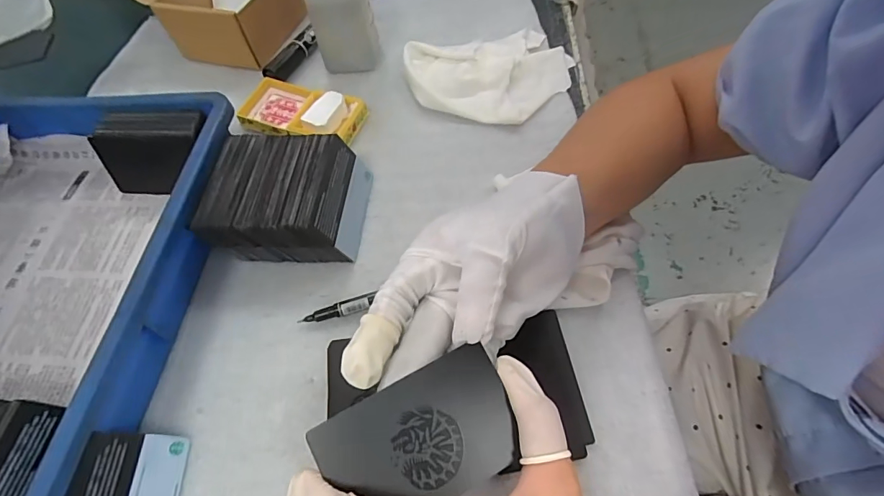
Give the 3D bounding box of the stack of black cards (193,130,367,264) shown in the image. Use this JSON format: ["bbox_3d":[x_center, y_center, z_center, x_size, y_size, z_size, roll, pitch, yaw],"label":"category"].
[{"bbox_3d":[-0.115,-0.039,0.335,0.104,0.053,0.084,-2,59,4],"label":"stack of black cards"}]

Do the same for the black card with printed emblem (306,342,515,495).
[{"bbox_3d":[-0.009,0.083,0.192,0.081,0.004,0.052,-24,78,-11],"label":"black card with printed emblem"}]

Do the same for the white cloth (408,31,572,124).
[{"bbox_3d":[0.049,-0.162,0.417,0.151,0.019,0.109,-15,59,-4],"label":"white cloth"}]

